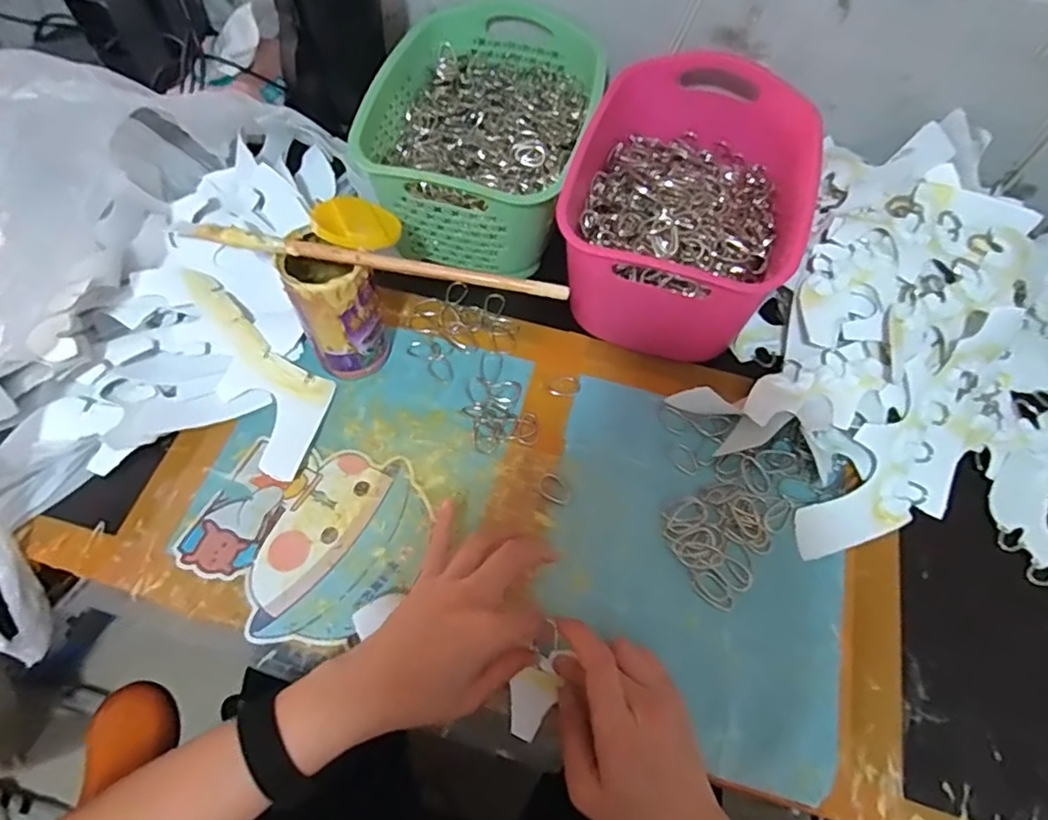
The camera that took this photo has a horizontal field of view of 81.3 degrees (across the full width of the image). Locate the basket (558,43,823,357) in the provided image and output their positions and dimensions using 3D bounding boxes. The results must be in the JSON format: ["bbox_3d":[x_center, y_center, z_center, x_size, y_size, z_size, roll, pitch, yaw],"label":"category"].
[{"bbox_3d":[0.146,-0.191,0.570,0.185,0.120,0.276,18,62,7],"label":"basket"}]

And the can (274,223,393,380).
[{"bbox_3d":[-0.149,-0.085,0.499,0.063,0.124,0.068,1,62,-2],"label":"can"}]

